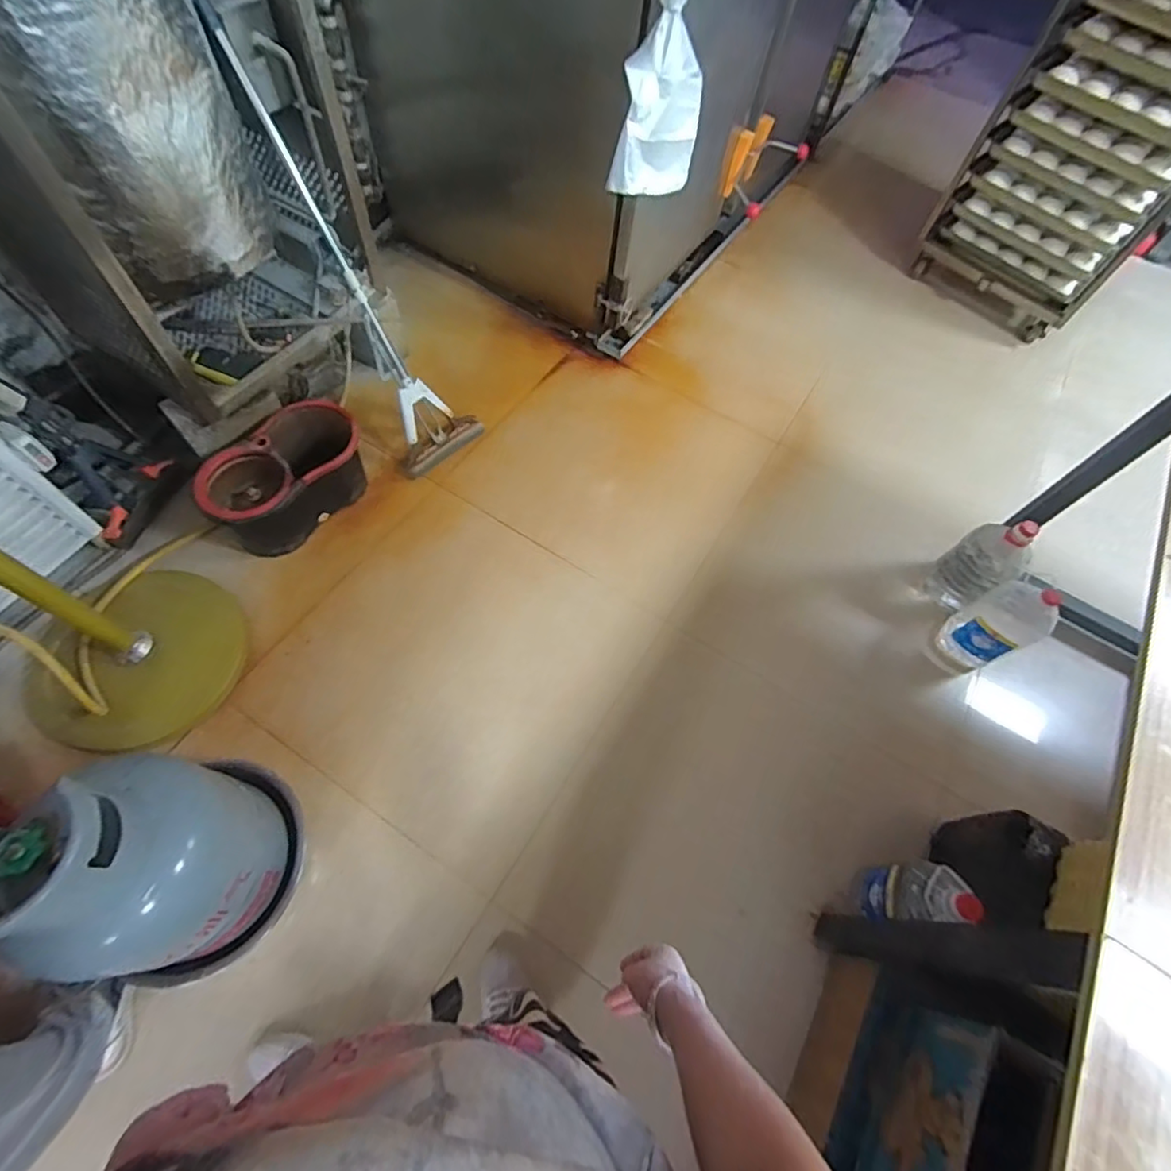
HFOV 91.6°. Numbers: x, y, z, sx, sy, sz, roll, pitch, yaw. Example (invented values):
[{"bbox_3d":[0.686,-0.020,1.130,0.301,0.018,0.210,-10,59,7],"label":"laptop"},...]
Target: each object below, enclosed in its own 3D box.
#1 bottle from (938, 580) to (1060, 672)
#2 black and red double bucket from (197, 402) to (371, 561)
[{"bbox_3d":[1.058,0.098,1.465,0.140,0.261,0.154,-26,68,-18],"label":"bottle"},{"bbox_3d":[-0.813,-0.305,1.558,0.243,0.187,0.431,38,65,14],"label":"black and red double bucket"}]

